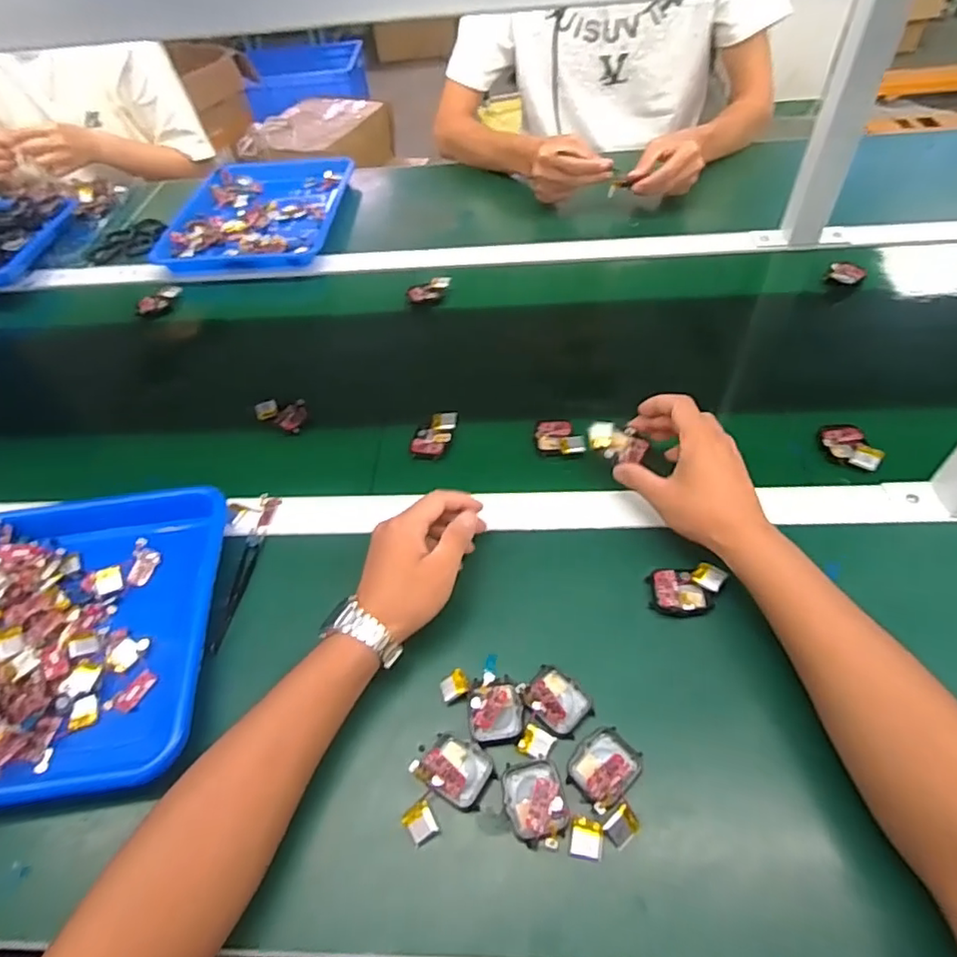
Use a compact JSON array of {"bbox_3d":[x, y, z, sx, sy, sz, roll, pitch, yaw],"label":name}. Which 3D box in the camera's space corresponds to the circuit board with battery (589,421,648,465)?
[{"bbox_3d":[0.123,-0.031,0.522,0.052,0.015,0.032,11,53,13],"label":"circuit board with battery"}]

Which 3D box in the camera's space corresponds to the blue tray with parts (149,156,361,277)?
[{"bbox_3d":[-0.337,-0.430,0.932,0.247,0.035,0.345,-1,51,4],"label":"blue tray with parts"}]

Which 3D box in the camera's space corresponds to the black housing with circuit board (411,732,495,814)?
[{"bbox_3d":[-0.015,0.197,0.401,0.048,0.013,0.039,26,58,24],"label":"black housing with circuit board"}]

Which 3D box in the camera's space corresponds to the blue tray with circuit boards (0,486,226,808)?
[{"bbox_3d":[-0.382,0.130,0.480,0.335,0.056,0.263,-8,51,-2],"label":"blue tray with circuit boards"}]

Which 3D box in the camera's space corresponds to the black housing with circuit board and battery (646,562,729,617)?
[{"bbox_3d":[0.167,0.089,0.470,0.057,0.015,0.040,-4,51,2],"label":"black housing with circuit board and battery"}]

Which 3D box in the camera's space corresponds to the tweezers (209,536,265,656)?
[{"bbox_3d":[-0.205,0.094,0.505,0.012,0.012,0.114,-1,51,4],"label":"tweezers"}]

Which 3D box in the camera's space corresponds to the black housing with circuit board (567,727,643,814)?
[{"bbox_3d":[0.084,0.193,0.396,0.039,0.012,0.050,31,60,26],"label":"black housing with circuit board"}]

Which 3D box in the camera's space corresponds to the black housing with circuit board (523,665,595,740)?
[{"bbox_3d":[0.057,0.159,0.423,0.046,0.016,0.039,27,58,24],"label":"black housing with circuit board"}]

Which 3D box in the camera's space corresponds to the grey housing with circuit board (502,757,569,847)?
[{"bbox_3d":[0.038,0.210,0.387,0.037,0.012,0.049,-13,51,-5],"label":"grey housing with circuit board"}]

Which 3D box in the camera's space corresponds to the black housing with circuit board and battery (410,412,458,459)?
[{"bbox_3d":[-0.046,-0.046,0.602,0.043,0.013,0.056,4,52,9],"label":"black housing with circuit board and battery"}]

